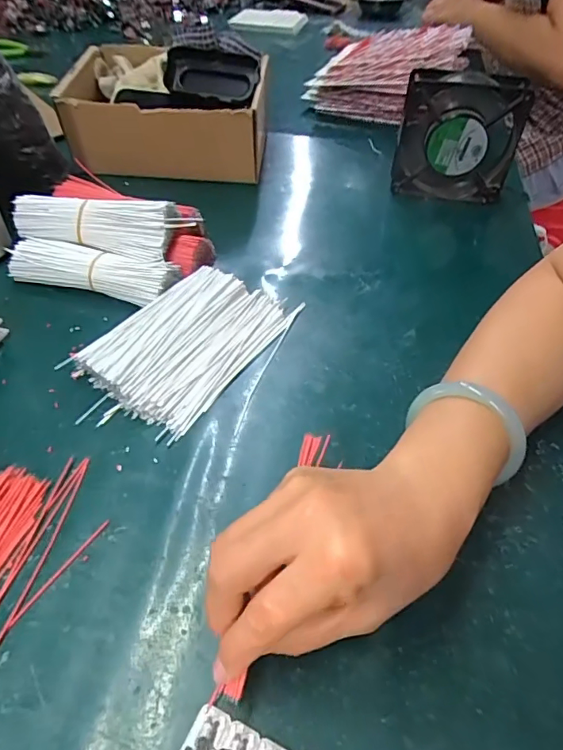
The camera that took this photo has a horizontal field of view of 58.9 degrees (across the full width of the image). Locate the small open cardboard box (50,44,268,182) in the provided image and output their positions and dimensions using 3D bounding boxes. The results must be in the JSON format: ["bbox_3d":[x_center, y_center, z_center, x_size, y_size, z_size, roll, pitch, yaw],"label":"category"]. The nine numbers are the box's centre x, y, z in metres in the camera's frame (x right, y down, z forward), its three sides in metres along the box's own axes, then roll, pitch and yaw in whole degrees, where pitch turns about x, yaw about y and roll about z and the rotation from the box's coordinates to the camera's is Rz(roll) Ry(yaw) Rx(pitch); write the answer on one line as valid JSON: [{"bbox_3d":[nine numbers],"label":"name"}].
[{"bbox_3d":[-0.132,-0.308,0.586,0.223,0.098,0.153,4,47,1],"label":"small open cardboard box"}]

